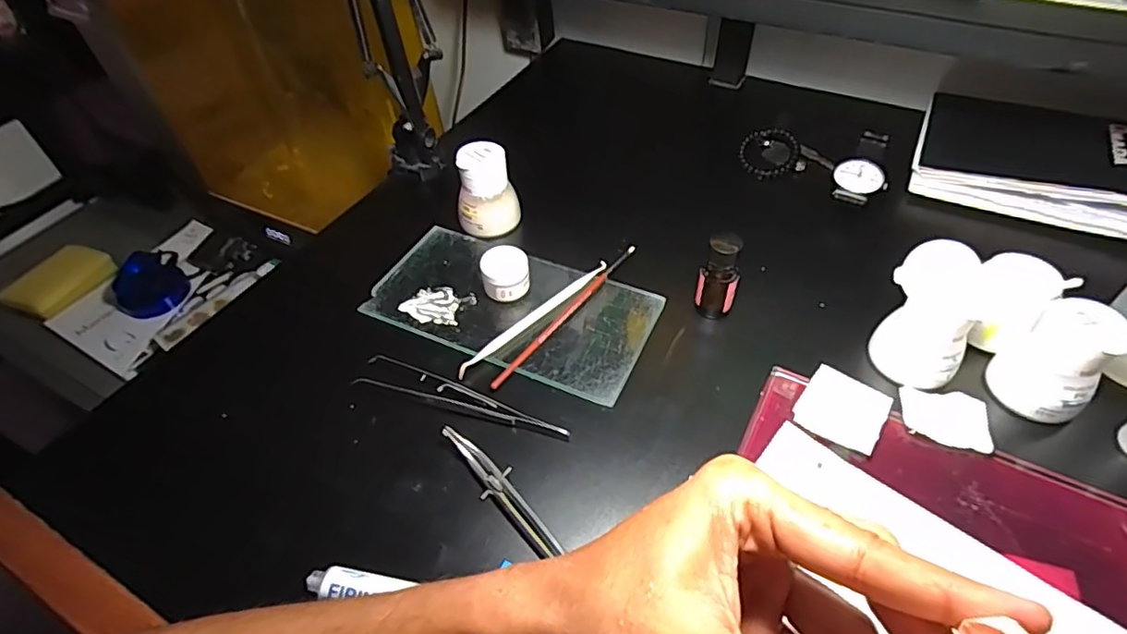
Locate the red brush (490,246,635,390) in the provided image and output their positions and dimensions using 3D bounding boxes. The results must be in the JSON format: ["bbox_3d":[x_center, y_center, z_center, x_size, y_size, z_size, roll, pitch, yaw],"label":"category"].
[{"bbox_3d":[0.003,-0.004,0.416,0.008,0.005,0.158,28,56,26],"label":"red brush"}]

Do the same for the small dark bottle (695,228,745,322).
[{"bbox_3d":[0.105,-0.024,0.402,0.020,0.059,0.020,-22,50,-16],"label":"small dark bottle"}]

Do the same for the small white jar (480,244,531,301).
[{"bbox_3d":[-0.041,-0.030,0.424,0.033,0.032,0.029,-11,48,-6],"label":"small white jar"}]

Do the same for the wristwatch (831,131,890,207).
[{"bbox_3d":[0.259,-0.135,0.507,0.040,0.025,0.126,21,52,21],"label":"wristwatch"}]

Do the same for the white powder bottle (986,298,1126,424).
[{"bbox_3d":[0.287,0.023,0.343,0.045,0.056,0.047,-35,55,-25],"label":"white powder bottle"}]

